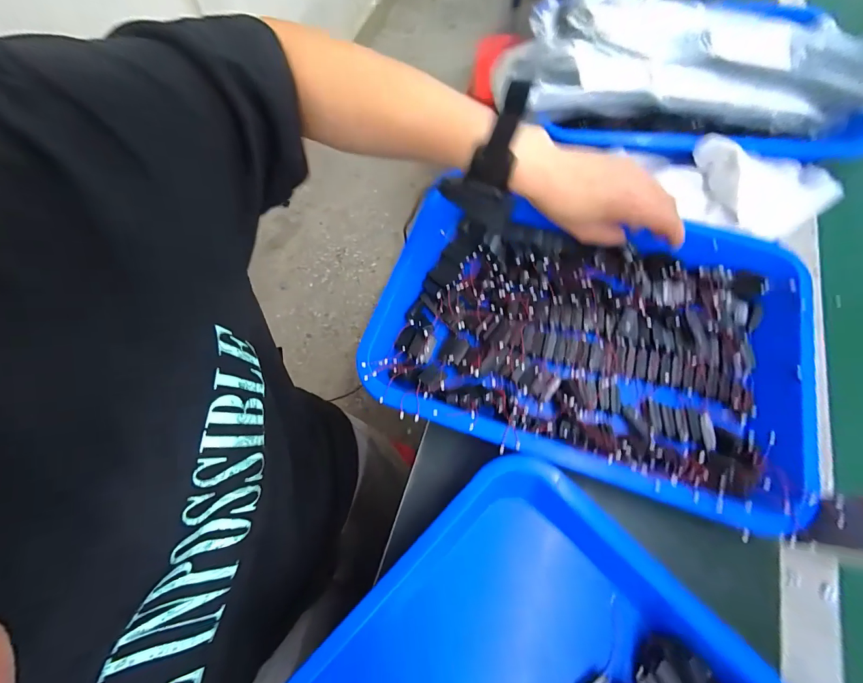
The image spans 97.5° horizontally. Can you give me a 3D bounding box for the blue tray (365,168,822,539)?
[{"bbox_3d":[0.143,-0.011,0.352,0.370,0.046,0.257,17,70,10],"label":"blue tray"}]

